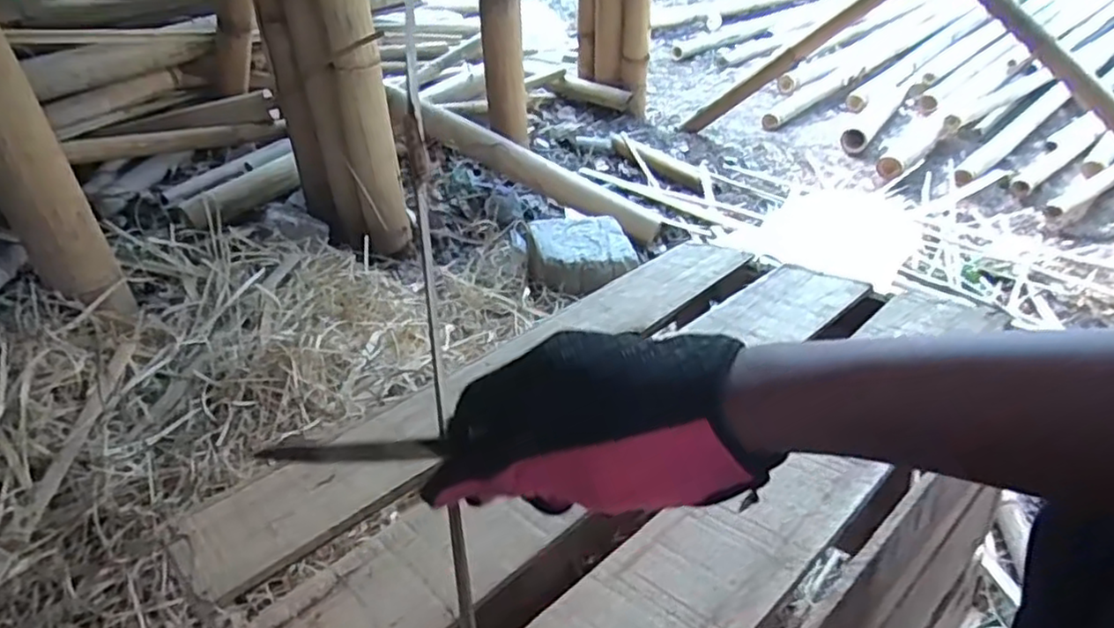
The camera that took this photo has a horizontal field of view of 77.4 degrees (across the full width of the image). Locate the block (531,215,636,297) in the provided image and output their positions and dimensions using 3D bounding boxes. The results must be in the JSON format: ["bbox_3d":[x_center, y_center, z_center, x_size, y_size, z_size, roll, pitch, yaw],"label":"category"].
[{"bbox_3d":[0.040,-0.124,1.408,0.217,0.058,0.223,-6,36,-6],"label":"block"}]

